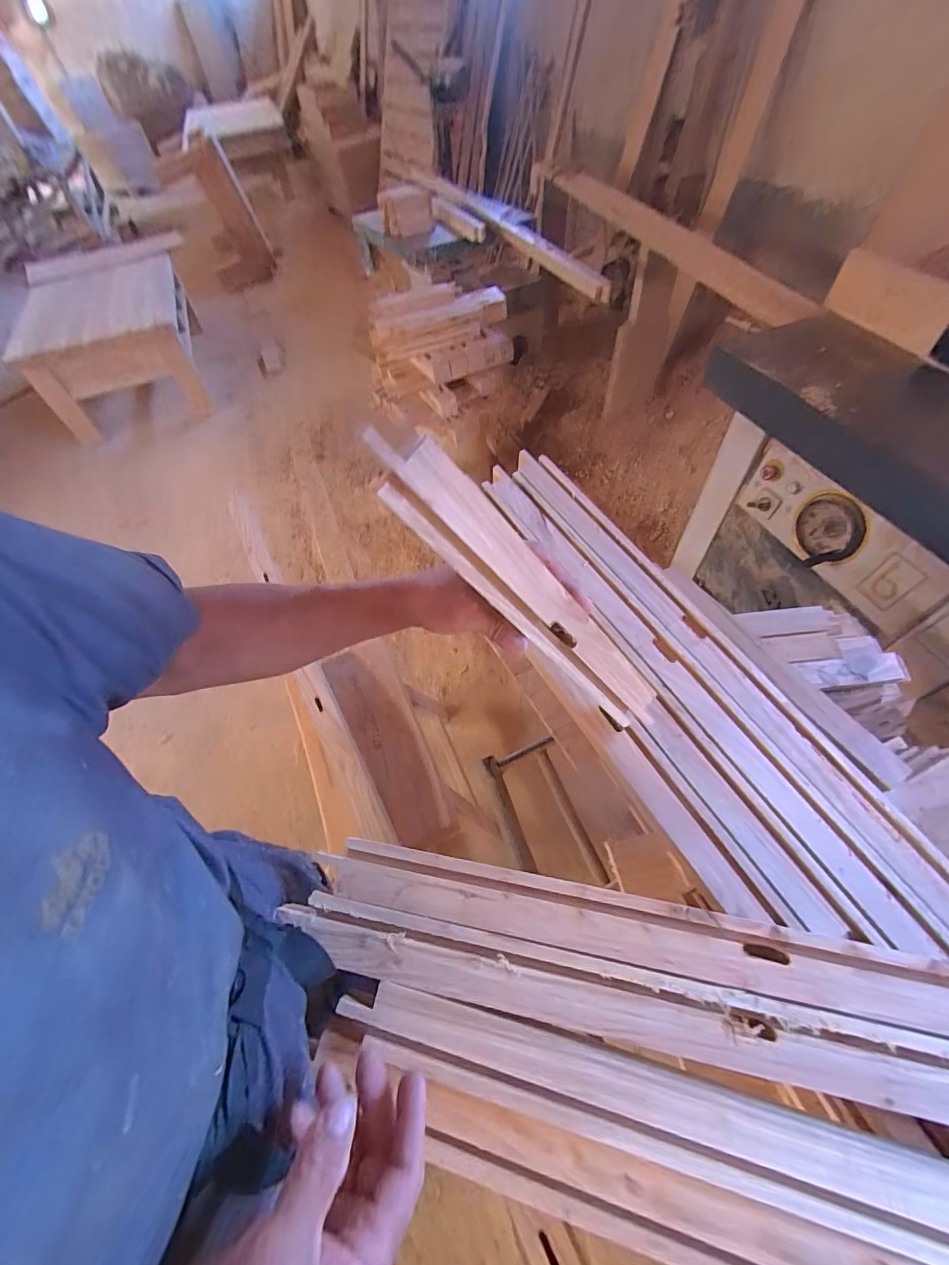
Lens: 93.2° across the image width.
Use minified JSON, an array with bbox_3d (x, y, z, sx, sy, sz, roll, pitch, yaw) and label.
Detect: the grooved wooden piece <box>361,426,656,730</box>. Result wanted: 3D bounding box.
[{"bbox_3d":[0.053,-0.018,0.374,0.042,0.369,0.042,-14,46,42],"label":"grooved wooden piece"}]

